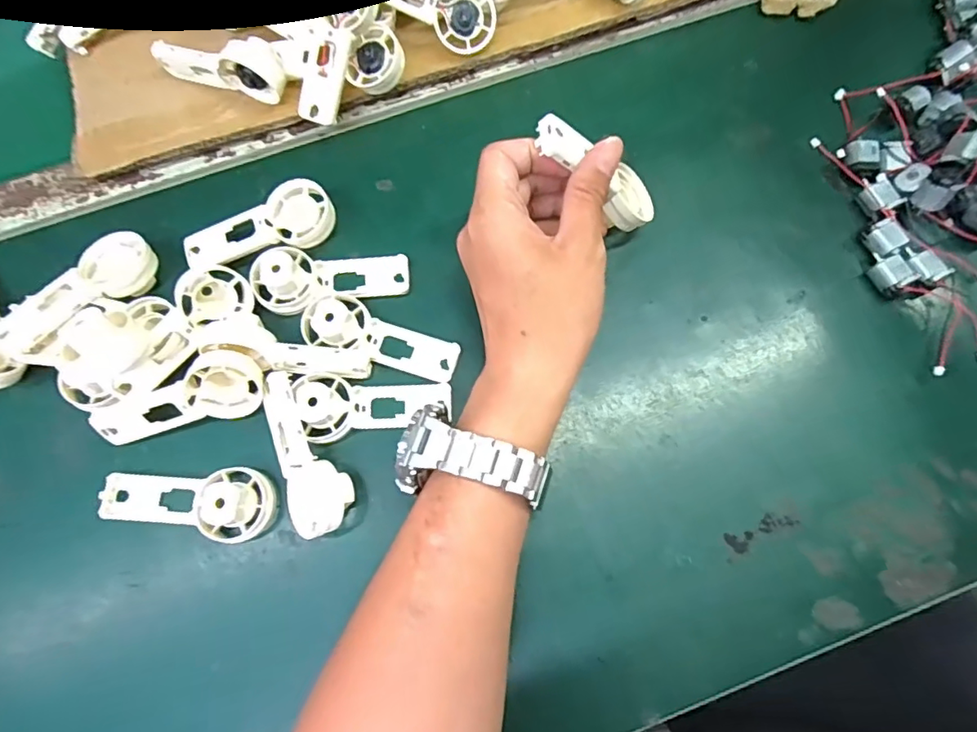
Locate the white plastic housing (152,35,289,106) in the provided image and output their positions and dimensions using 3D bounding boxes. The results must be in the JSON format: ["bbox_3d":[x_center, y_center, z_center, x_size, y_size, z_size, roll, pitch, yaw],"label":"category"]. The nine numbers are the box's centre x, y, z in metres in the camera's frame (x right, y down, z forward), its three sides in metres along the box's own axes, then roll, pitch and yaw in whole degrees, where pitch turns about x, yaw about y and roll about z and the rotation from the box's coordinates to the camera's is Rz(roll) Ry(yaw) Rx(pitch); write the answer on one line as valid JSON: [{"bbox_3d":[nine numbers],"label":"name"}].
[{"bbox_3d":[-0.175,-0.195,0.360,0.087,0.034,0.024,12,75,16],"label":"white plastic housing"}]

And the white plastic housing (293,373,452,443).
[{"bbox_3d":[-0.065,0.021,0.317,0.086,0.018,0.038,-3,75,-13],"label":"white plastic housing"}]

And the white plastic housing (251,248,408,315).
[{"bbox_3d":[-0.095,-0.052,0.333,0.090,0.025,0.038,-2,75,0],"label":"white plastic housing"}]

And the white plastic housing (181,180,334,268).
[{"bbox_3d":[-0.141,-0.085,0.343,0.091,0.024,0.041,-16,76,-4],"label":"white plastic housing"}]

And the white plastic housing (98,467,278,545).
[{"bbox_3d":[-0.165,0.076,0.297,0.093,0.029,0.038,-2,75,0],"label":"white plastic housing"}]

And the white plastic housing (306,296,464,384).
[{"bbox_3d":[-0.063,-0.017,0.326,0.091,0.018,0.031,19,76,-8],"label":"white plastic housing"}]

